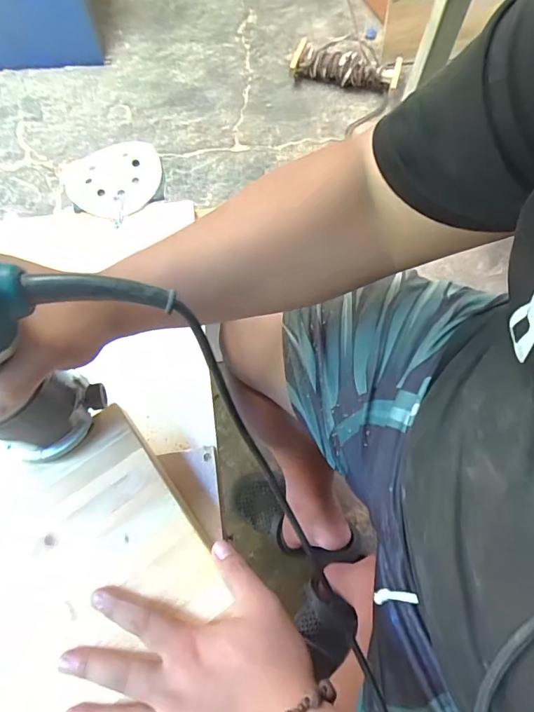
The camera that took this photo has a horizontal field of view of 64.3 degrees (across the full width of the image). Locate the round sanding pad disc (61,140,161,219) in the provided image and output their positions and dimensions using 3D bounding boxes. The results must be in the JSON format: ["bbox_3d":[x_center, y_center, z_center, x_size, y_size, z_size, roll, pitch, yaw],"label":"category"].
[{"bbox_3d":[-0.200,-0.229,0.550,0.118,0.014,0.104,-8,76,-5],"label":"round sanding pad disc"}]

